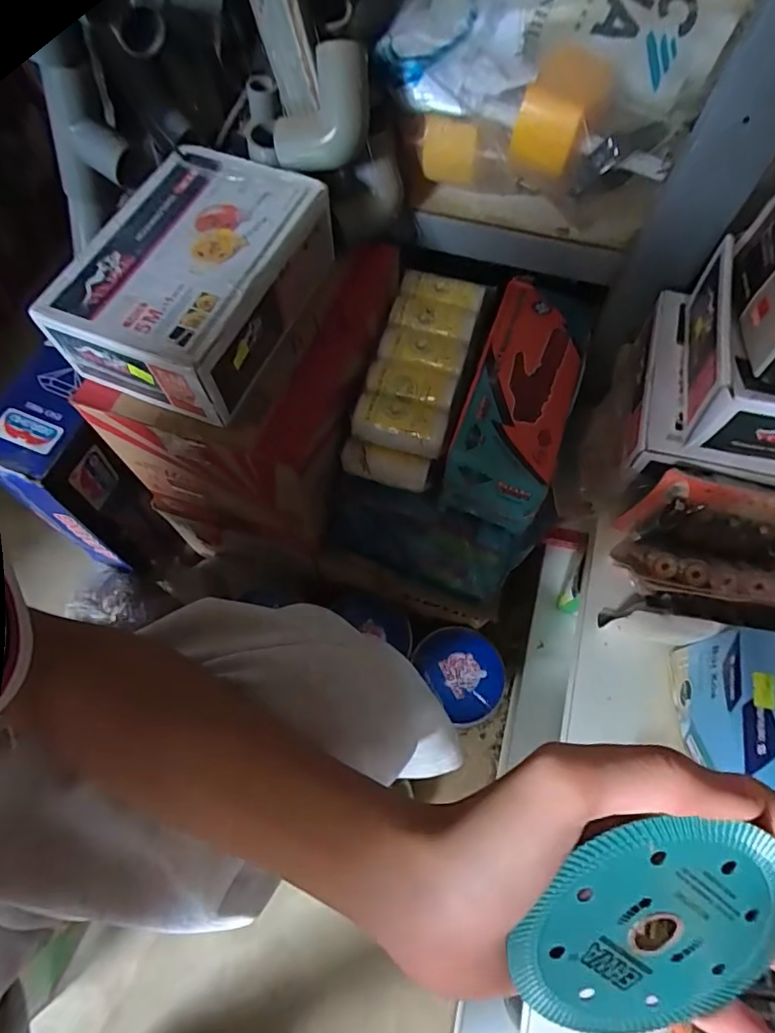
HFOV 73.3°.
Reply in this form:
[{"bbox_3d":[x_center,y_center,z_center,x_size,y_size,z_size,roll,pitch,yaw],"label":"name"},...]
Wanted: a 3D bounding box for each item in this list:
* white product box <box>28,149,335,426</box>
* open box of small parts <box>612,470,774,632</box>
[{"bbox_3d":[-0.159,-0.206,0.452,0.158,0.074,0.222,22,67,9],"label":"white product box"},{"bbox_3d":[0.266,0.042,0.411,0.149,0.085,0.106,13,66,5],"label":"open box of small parts"}]

